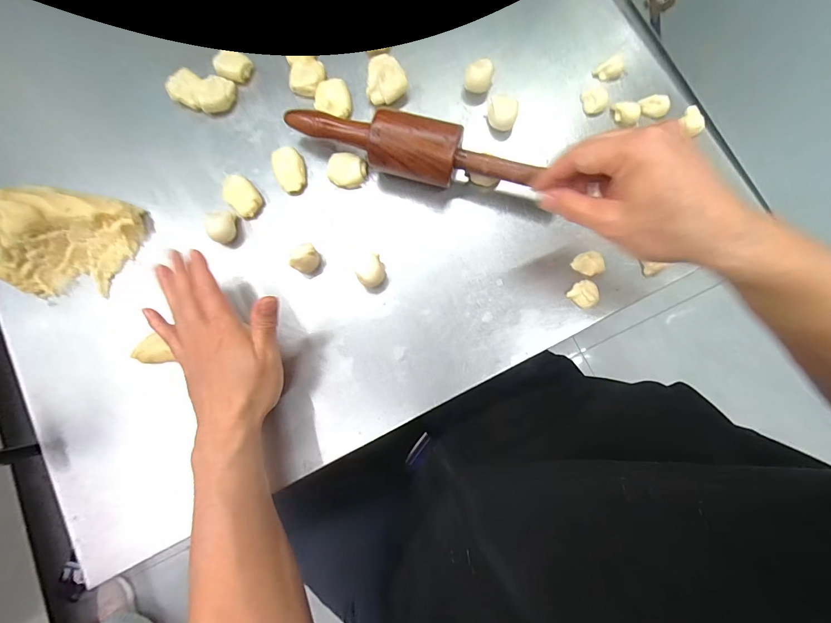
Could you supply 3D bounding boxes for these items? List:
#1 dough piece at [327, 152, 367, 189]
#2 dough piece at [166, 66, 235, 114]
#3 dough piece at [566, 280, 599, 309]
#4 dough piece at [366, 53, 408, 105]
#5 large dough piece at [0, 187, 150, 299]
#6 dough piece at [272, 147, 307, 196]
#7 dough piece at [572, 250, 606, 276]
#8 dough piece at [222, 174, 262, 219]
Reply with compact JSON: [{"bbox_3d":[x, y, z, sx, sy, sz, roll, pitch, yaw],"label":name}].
[{"bbox_3d":[-0.077,-0.158,0.417,0.043,0.033,0.033,1,83,3],"label":"dough piece"},{"bbox_3d":[-0.253,-0.260,0.430,0.072,0.022,0.044,17,84,5],"label":"dough piece"},{"bbox_3d":[0.175,-0.019,0.372,0.027,0.011,0.026,-44,82,-3],"label":"dough piece"},{"bbox_3d":[-0.033,-0.268,0.409,0.045,0.029,0.050,0,82,3],"label":"dough piece"},{"bbox_3d":[-0.387,-0.075,0.395,0.135,0.062,0.112,7,83,4],"label":"large dough piece"},{"bbox_3d":[-0.142,-0.160,0.415,0.032,0.023,0.047,-18,82,1],"label":"dough piece"},{"bbox_3d":[0.182,-0.049,0.375,0.030,0.014,0.021,35,86,7],"label":"dough piece"},{"bbox_3d":[-0.198,-0.131,0.416,0.046,0.020,0.033,41,86,7],"label":"dough piece"}]

